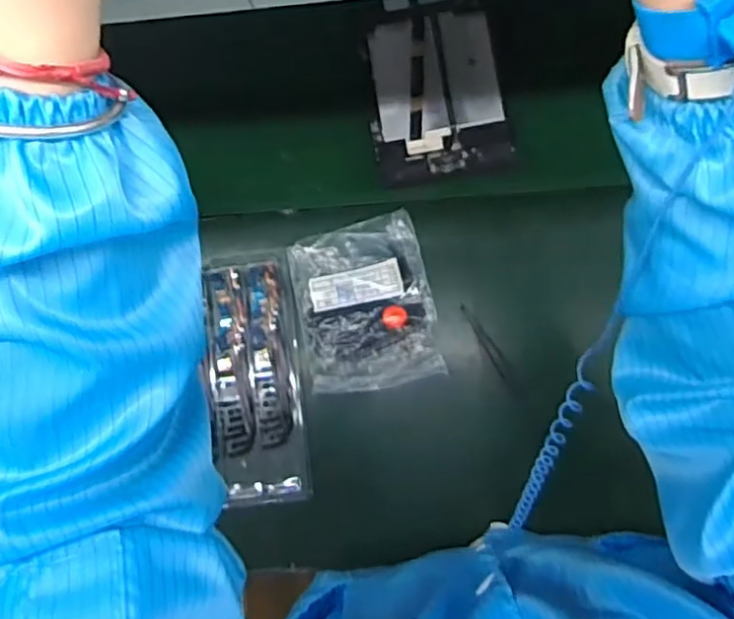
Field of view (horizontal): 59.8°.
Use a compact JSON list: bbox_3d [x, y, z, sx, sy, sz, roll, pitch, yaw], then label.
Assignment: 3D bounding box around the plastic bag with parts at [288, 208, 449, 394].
[{"bbox_3d":[-0.002,-0.003,0.706,0.144,0.034,0.178,-13,83,5],"label":"plastic bag with parts"}]

